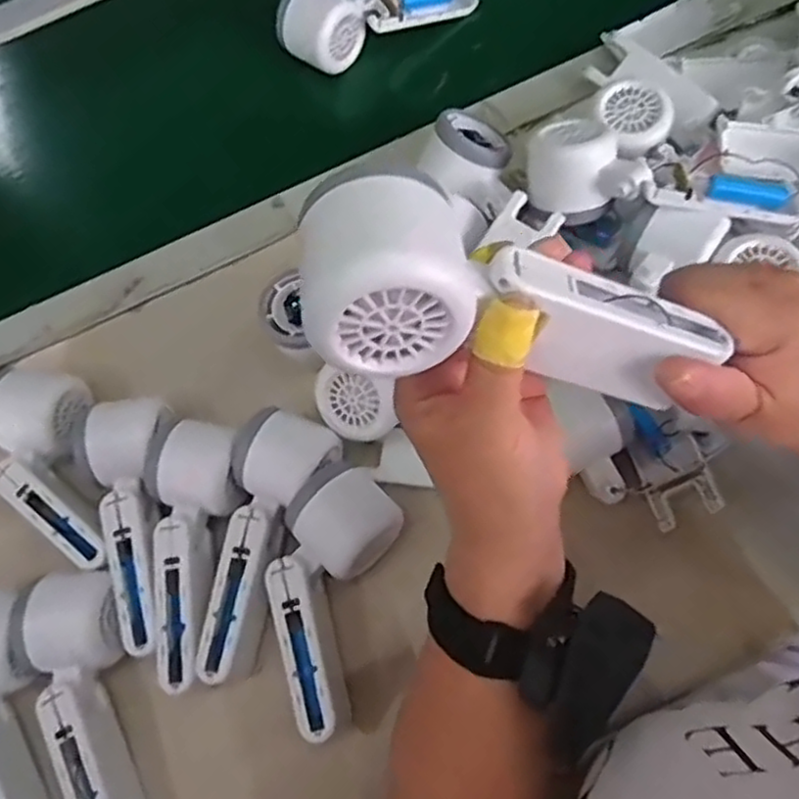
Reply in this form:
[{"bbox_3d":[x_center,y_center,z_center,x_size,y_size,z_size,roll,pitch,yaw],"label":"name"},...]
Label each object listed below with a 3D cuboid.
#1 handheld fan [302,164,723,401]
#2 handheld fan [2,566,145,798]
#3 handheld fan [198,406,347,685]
[{"bbox_3d":[0.043,-0.034,0.252,0.162,0.053,0.049,11,64,-24],"label":"handheld fan"},{"bbox_3d":[-0.189,0.190,0.426,0.062,0.053,0.168,-21,68,-1],"label":"handheld fan"},{"bbox_3d":[-0.094,0.093,0.456,0.062,0.058,0.169,19,73,14],"label":"handheld fan"}]

